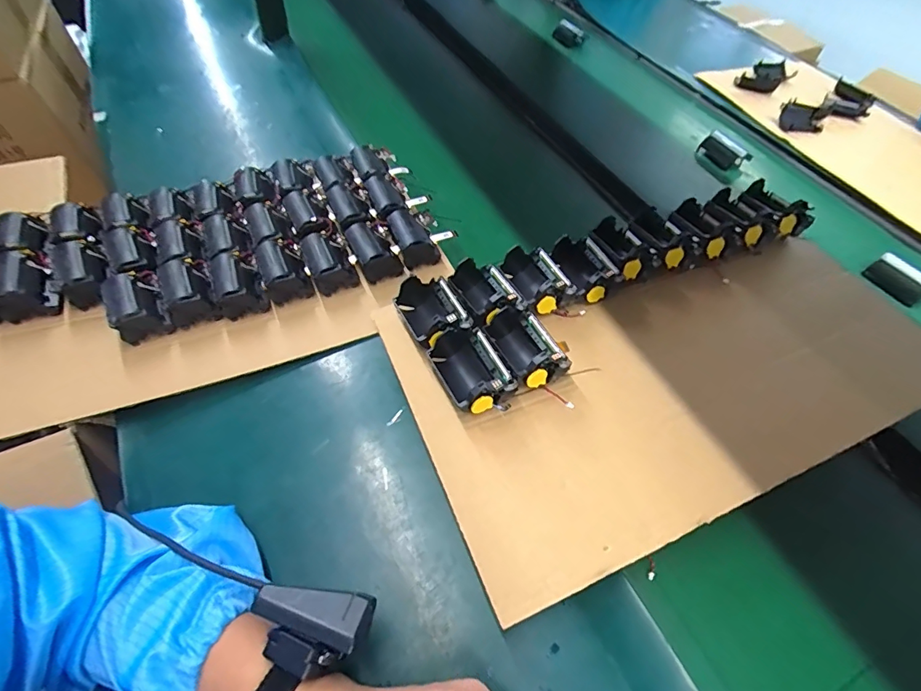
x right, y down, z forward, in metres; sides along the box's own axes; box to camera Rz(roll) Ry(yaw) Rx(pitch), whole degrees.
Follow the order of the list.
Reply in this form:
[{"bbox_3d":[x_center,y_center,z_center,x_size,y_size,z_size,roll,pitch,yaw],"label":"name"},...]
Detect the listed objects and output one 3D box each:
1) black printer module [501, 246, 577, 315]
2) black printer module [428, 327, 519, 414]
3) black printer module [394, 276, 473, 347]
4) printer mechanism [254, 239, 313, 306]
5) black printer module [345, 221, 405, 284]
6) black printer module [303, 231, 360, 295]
[{"bbox_3d":[0.077,-0.068,0.466,0.055,0.046,0.075,-18,58,-15],"label":"black printer module"},{"bbox_3d":[0.009,0.021,0.392,0.054,0.042,0.075,-24,60,-18],"label":"black printer module"},{"bbox_3d":[-0.027,-0.031,0.431,0.056,0.048,0.074,-21,59,-17],"label":"black printer module"},{"bbox_3d":[-0.203,-0.086,0.519,0.050,0.043,0.068,-20,59,-16],"label":"printer mechanism"},{"bbox_3d":[-0.101,-0.110,0.538,0.046,0.043,0.066,-21,59,-16],"label":"black printer module"},{"bbox_3d":[-0.151,-0.096,0.531,0.049,0.047,0.066,-21,59,-16],"label":"black printer module"}]

